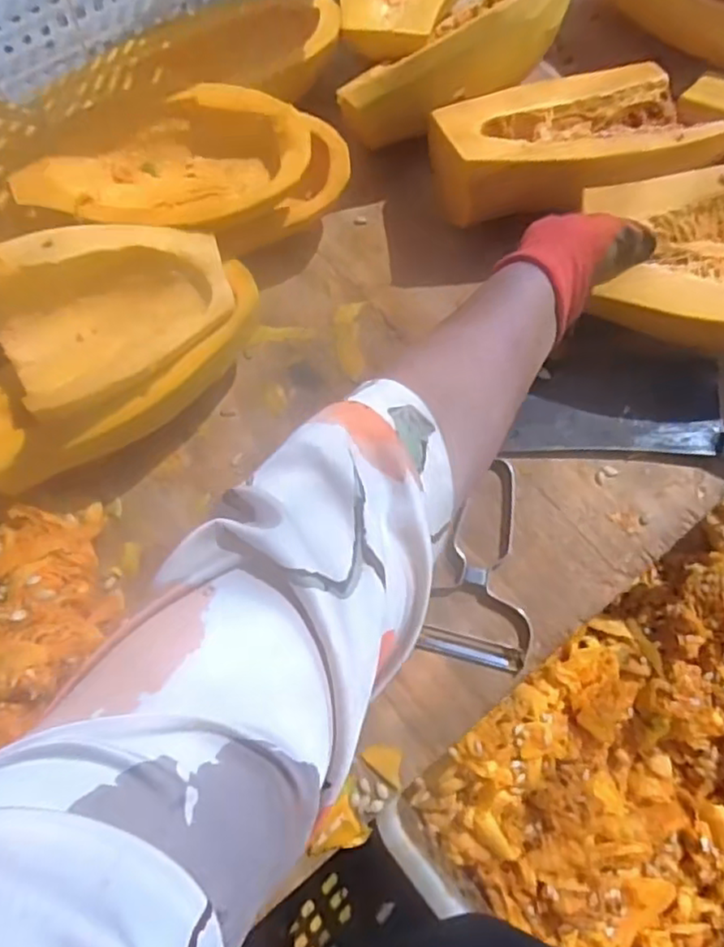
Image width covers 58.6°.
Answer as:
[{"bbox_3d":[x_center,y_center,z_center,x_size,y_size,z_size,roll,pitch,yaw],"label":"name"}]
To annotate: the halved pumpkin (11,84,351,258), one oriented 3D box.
[{"bbox_3d":[-0.128,-0.228,0.494,0.221,0.057,0.117,3,76,3],"label":"halved pumpkin"}]

